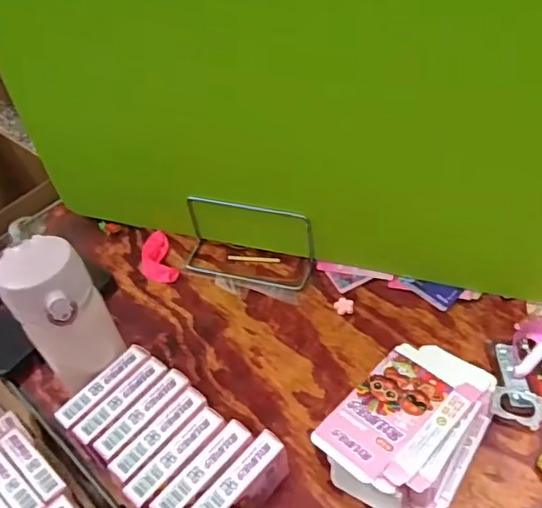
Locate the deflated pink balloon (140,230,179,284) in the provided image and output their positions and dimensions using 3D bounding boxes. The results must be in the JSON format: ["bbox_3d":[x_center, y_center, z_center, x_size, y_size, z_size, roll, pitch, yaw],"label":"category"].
[{"bbox_3d":[-0.142,0.006,0.701,0.040,0.016,0.080,-19,47,-9],"label":"deflated pink balloon"}]

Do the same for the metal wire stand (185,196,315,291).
[{"bbox_3d":[-0.031,-0.016,0.655,0.156,0.081,0.062,9,48,16],"label":"metal wire stand"}]

